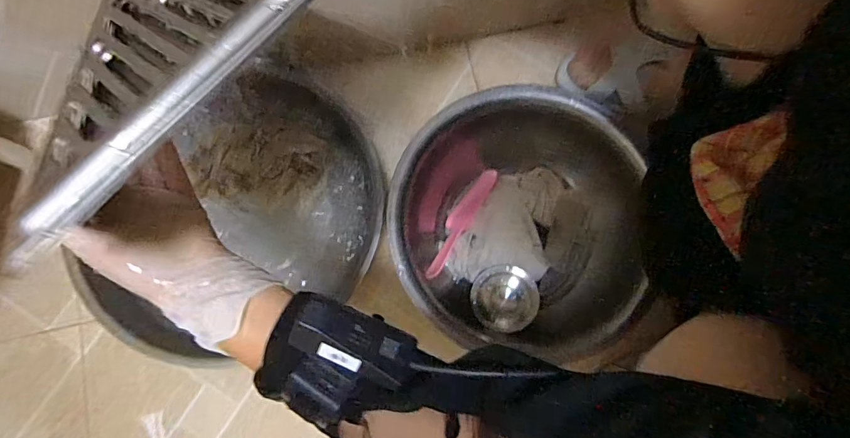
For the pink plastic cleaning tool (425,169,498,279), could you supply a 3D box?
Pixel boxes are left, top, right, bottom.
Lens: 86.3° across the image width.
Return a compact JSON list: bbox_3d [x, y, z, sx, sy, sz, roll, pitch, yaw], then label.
[{"bbox_3d":[0.047,0.002,0.600,0.027,0.035,0.171,33,79,5],"label":"pink plastic cleaning tool"}]

